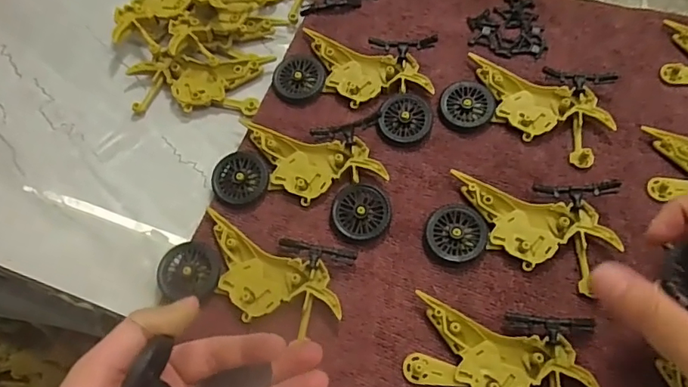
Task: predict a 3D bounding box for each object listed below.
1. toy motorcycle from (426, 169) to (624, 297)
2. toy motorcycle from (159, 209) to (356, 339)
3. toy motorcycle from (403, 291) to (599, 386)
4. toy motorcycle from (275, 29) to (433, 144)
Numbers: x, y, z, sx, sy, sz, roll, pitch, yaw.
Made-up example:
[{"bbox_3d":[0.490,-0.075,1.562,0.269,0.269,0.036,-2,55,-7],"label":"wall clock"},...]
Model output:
[{"bbox_3d":[0.109,0.018,0.315,0.104,0.014,0.064,14,68,9],"label":"toy motorcycle"},{"bbox_3d":[-0.055,0.048,0.310,0.111,0.011,0.054,14,69,9],"label":"toy motorcycle"},{"bbox_3d":[0.087,0.103,0.281,0.101,0.009,0.078,7,68,6],"label":"toy motorcycle"},{"bbox_3d":[0.007,-0.077,0.360,0.112,0.014,0.075,9,68,7],"label":"toy motorcycle"}]

